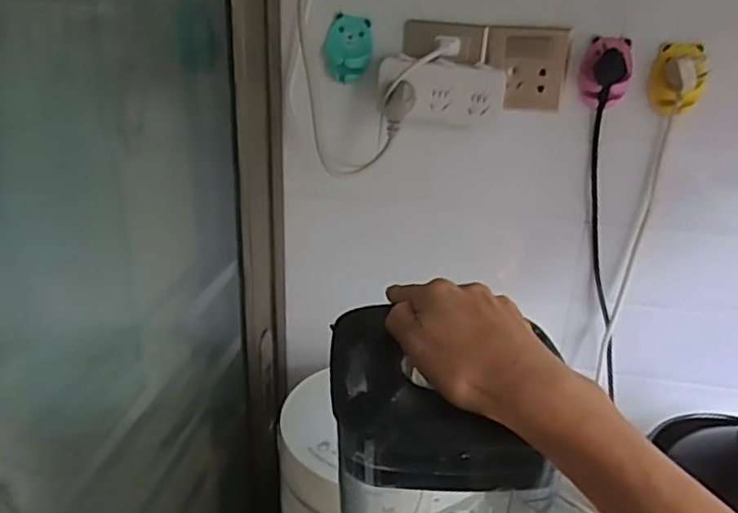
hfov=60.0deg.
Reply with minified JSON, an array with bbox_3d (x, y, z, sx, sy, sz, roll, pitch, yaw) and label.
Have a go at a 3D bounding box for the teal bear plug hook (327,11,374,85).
[{"bbox_3d":[-0.023,-0.229,0.707,0.048,0.067,0.028,-3,25,-11],"label":"teal bear plug hook"}]

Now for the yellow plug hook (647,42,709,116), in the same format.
[{"bbox_3d":[0.315,-0.180,0.655,0.055,0.068,0.024,17,28,29],"label":"yellow plug hook"}]

